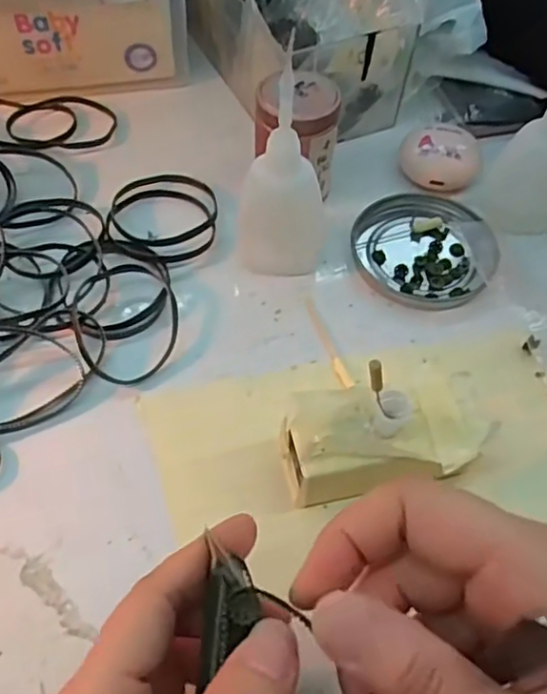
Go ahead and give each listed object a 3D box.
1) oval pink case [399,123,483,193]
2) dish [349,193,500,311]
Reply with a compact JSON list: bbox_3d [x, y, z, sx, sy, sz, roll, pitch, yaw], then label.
[{"bbox_3d":[0.101,-0.113,0.394,0.047,0.020,0.043,9,53,3],"label":"oval pink case"},{"bbox_3d":[0.084,-0.055,0.362,0.078,0.007,0.075,2,53,-2],"label":"dish"}]

